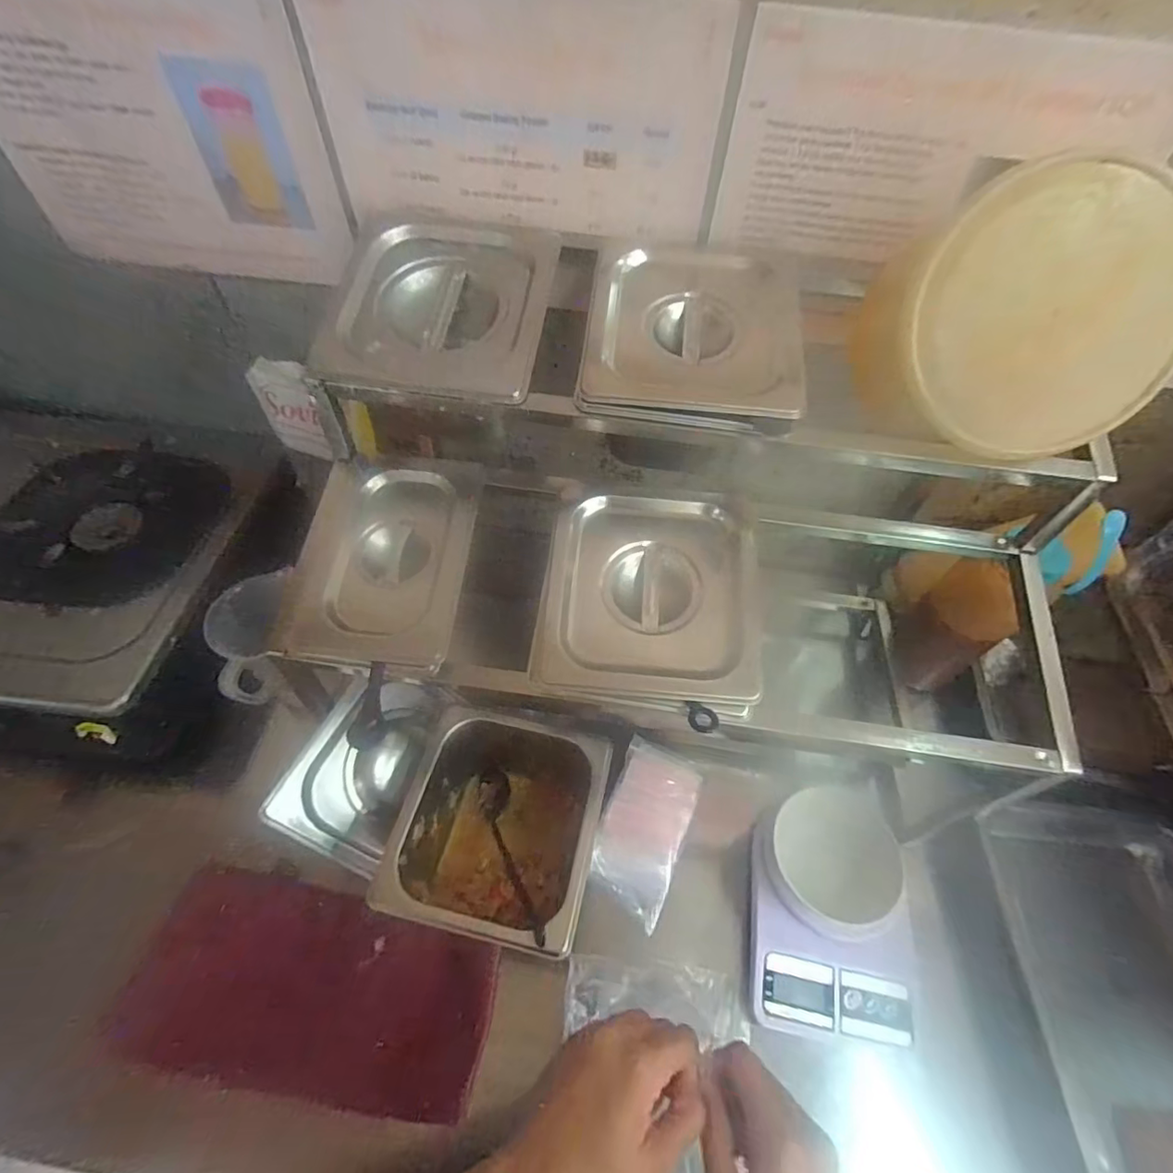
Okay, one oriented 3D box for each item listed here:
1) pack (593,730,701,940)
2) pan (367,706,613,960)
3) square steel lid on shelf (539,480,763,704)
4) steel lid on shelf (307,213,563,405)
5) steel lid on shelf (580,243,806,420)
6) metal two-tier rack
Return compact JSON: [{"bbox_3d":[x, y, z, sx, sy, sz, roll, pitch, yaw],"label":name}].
[{"bbox_3d":[0.056,0.228,0.528,0.078,0.021,0.145,21,55,12],"label":"pack"},{"bbox_3d":[-0.074,0.213,0.487,0.160,0.082,0.169,11,54,5],"label":"pan"},{"bbox_3d":[0.052,0.000,0.417,0.157,0.018,0.162,7,71,-1],"label":"square steel lid on shelf"},{"bbox_3d":[-0.111,-0.228,0.428,0.159,0.020,0.186,9,67,0],"label":"steel lid on shelf"},{"bbox_3d":[0.082,-0.205,0.419,0.156,0.016,0.171,6,67,3],"label":"steel lid on shelf"},{"bbox_3d":[0.107,-0.034,0.508,0.636,0.374,0.341,6,53,0],"label":"metal two-tier rack"}]

